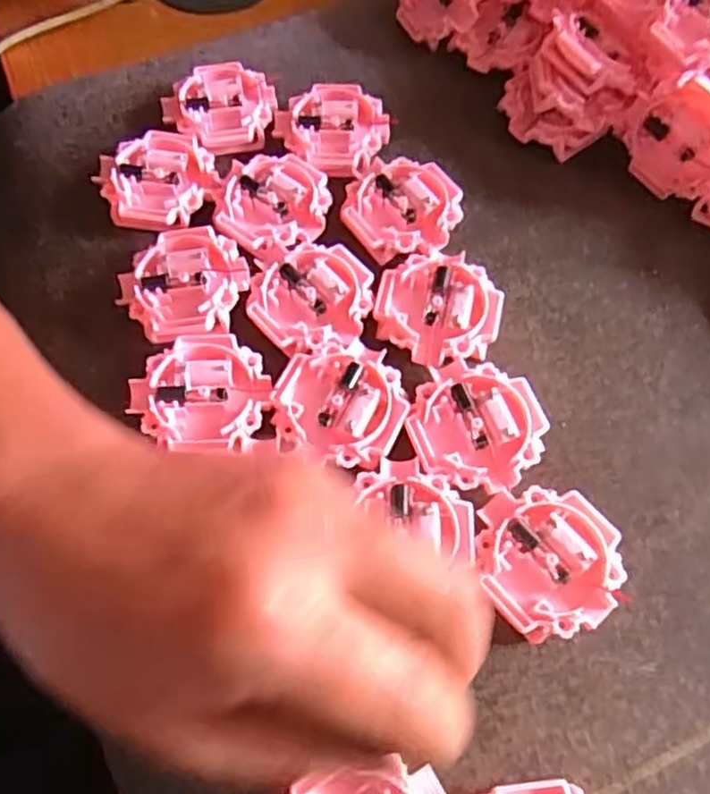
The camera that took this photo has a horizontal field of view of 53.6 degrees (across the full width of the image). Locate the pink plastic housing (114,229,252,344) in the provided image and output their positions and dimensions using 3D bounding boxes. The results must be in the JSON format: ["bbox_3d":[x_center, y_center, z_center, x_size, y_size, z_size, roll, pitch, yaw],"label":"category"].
[{"bbox_3d":[-0.074,-0.047,0.308,0.053,0.024,0.052,-10,65,-5],"label":"pink plastic housing"}]

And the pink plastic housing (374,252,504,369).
[{"bbox_3d":[0.036,-0.038,0.302,0.051,0.009,0.050,1,64,-2],"label":"pink plastic housing"}]

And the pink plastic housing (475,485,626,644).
[{"bbox_3d":[0.071,0.061,0.260,0.050,0.015,0.050,-7,65,-4],"label":"pink plastic housing"}]

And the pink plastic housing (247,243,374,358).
[{"bbox_3d":[-0.017,-0.042,0.303,0.051,0.009,0.049,0,65,0],"label":"pink plastic housing"}]

